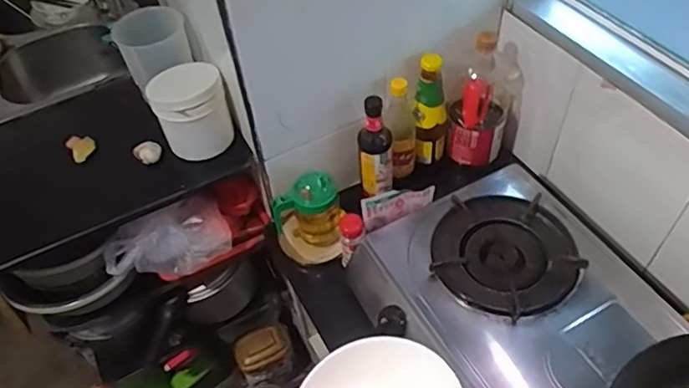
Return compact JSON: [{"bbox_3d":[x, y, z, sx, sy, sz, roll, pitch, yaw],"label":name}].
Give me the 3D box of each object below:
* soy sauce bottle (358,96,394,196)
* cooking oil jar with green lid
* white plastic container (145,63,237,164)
[{"bbox_3d":[0.058,-0.082,1.022,0.059,0.202,0.052,-2,50,3],"label":"soy sauce bottle"},{"bbox_3d":[-0.069,0.044,1.033,0.120,0.177,0.124,-2,50,3],"label":"cooking oil jar with green lid"},{"bbox_3d":[-0.276,-0.149,1.007,0.121,0.156,0.136,-23,52,-14],"label":"white plastic container"}]

